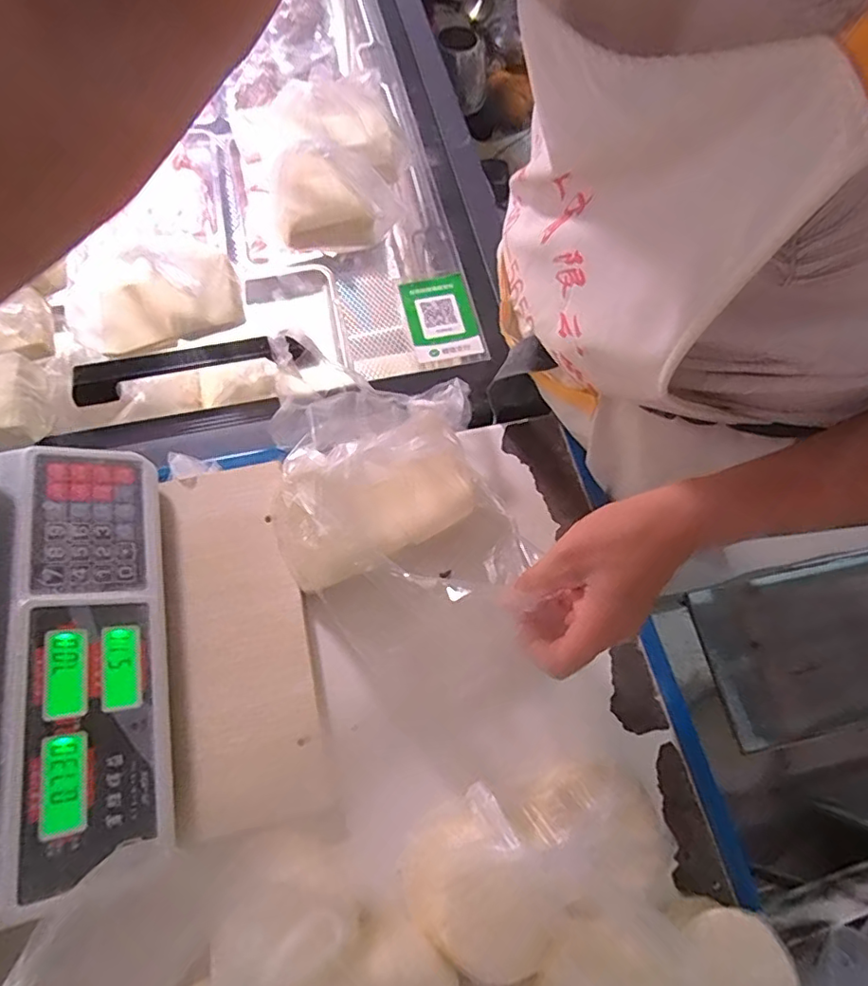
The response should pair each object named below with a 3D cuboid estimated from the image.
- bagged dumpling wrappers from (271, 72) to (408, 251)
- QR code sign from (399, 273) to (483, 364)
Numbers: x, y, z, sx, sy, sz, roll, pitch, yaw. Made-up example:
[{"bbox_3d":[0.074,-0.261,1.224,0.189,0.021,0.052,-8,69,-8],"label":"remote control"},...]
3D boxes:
[{"bbox_3d":[-0.116,-0.412,0.699,0.148,0.099,0.213,0,68,-2],"label":"bagged dumpling wrappers"},{"bbox_3d":[0.007,-0.214,0.679,0.078,0.007,0.117,-12,69,-7],"label":"QR code sign"}]

